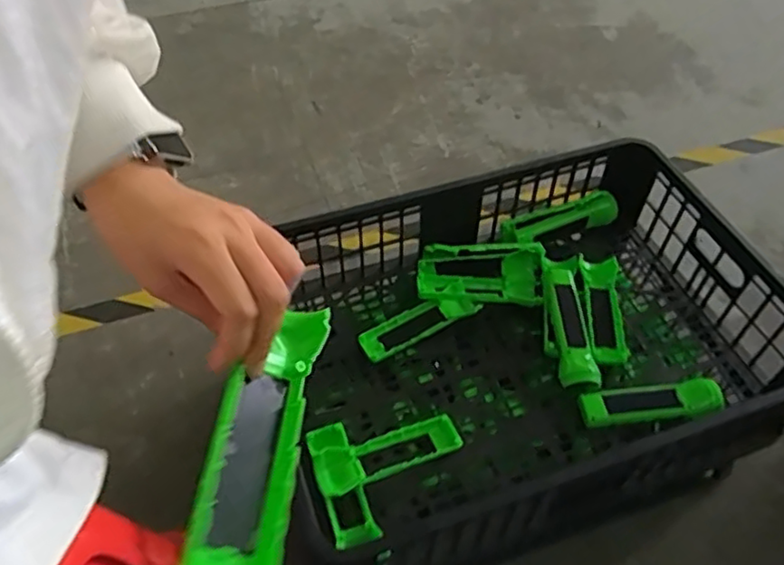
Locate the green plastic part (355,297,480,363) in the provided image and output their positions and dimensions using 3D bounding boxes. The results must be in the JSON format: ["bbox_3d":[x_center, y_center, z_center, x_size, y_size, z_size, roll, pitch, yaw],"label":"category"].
[{"bbox_3d":[0.034,0.054,0.829,0.158,0.023,0.048,-26,59,-19],"label":"green plastic part"}]

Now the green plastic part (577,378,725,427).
[{"bbox_3d":[0.307,0.147,0.773,0.166,0.038,0.043,-7,55,-7],"label":"green plastic part"}]

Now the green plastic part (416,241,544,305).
[{"bbox_3d":[0.122,-0.017,0.862,0.172,0.036,0.083,1,54,-1],"label":"green plastic part"}]

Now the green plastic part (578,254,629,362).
[{"bbox_3d":[0.279,0.034,0.863,0.057,0.029,0.168,6,54,3],"label":"green plastic part"}]

